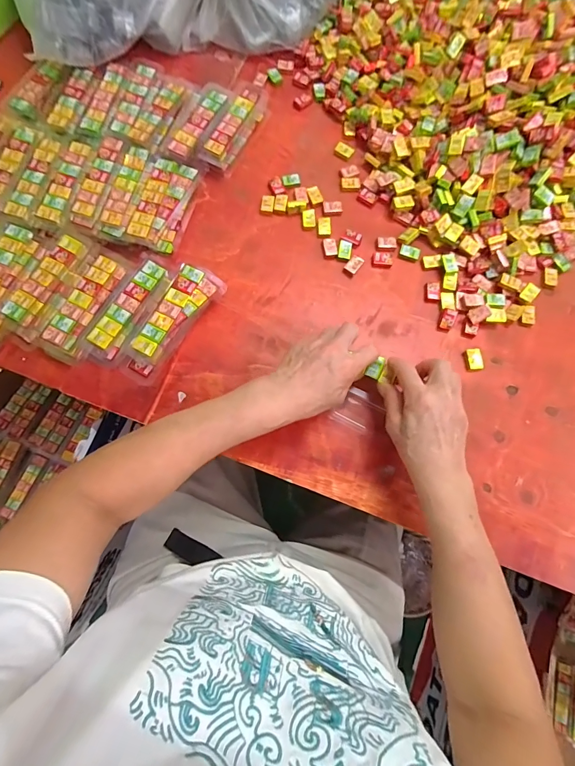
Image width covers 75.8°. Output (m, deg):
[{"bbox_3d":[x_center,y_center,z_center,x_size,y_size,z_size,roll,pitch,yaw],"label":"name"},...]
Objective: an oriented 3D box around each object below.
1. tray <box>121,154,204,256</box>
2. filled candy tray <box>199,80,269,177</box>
[{"bbox_3d":[-0.159,-0.235,0.487,0.058,0.034,0.128,17,76,3],"label":"tray"},{"bbox_3d":[-0.071,-0.362,0.523,0.047,0.033,0.140,25,76,5],"label":"filled candy tray"}]

